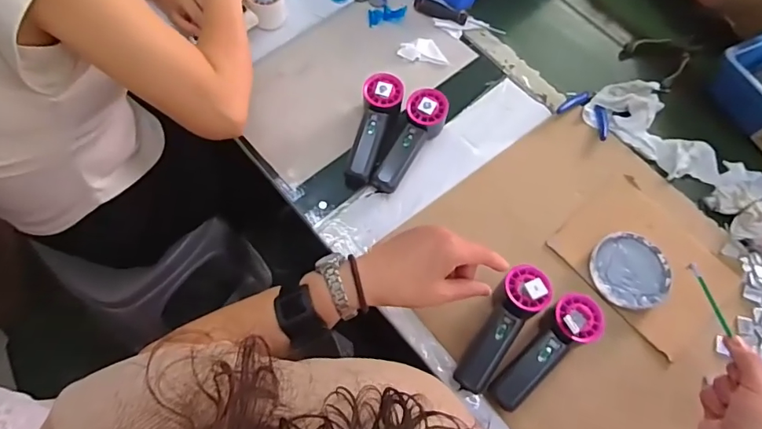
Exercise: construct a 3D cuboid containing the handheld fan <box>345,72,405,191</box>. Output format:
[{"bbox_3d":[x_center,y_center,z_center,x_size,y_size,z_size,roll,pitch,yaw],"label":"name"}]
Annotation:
[{"bbox_3d":[-0.005,-0.116,0.674,0.061,0.056,0.162,12,66,2],"label":"handheld fan"}]

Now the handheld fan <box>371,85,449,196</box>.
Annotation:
[{"bbox_3d":[0.043,-0.100,0.669,0.057,0.055,0.154,22,67,7],"label":"handheld fan"}]

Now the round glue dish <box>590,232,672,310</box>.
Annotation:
[{"bbox_3d":[0.323,0.073,0.624,0.099,0.018,0.099,2,65,-4],"label":"round glue dish"}]

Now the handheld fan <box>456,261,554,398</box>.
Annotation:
[{"bbox_3d":[0.143,0.135,0.571,0.052,0.046,0.160,33,79,11],"label":"handheld fan"}]

